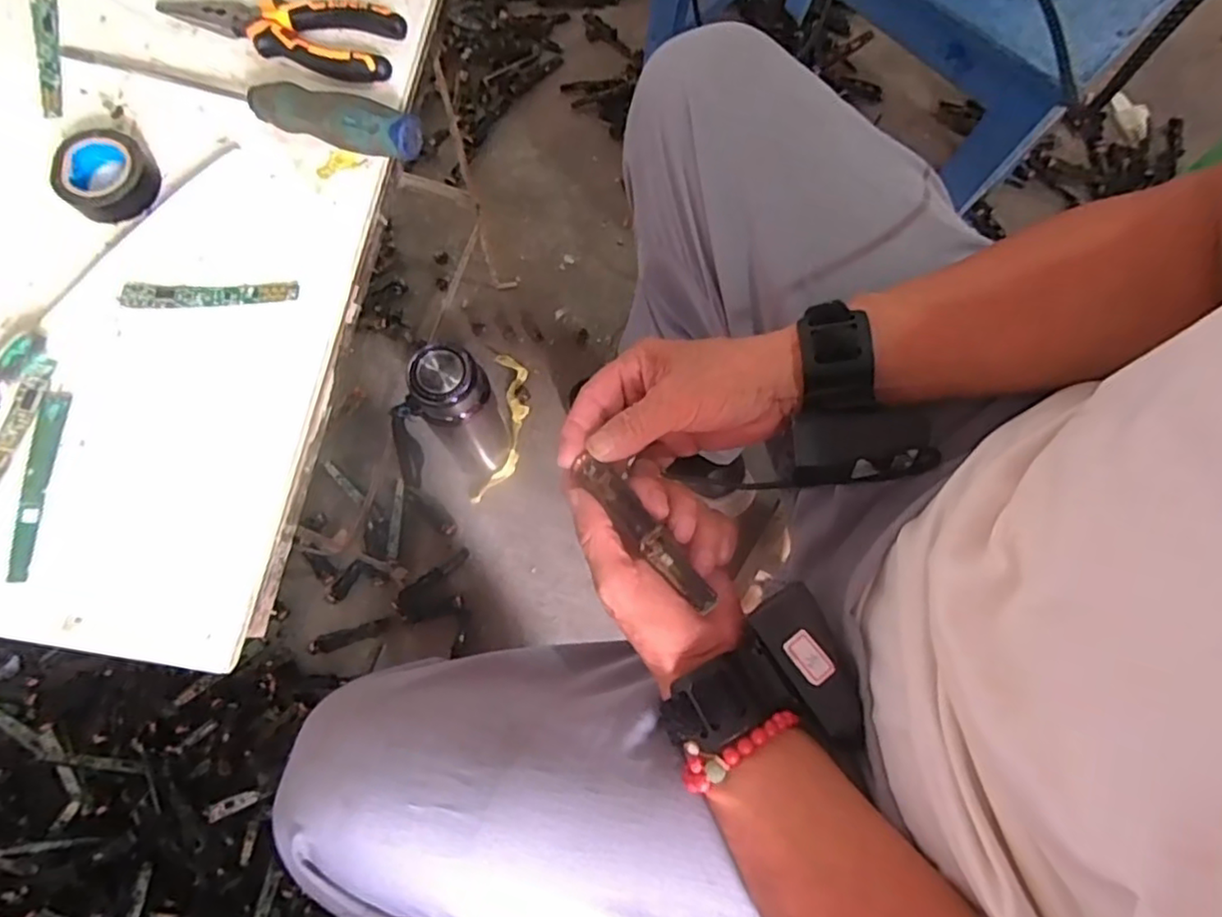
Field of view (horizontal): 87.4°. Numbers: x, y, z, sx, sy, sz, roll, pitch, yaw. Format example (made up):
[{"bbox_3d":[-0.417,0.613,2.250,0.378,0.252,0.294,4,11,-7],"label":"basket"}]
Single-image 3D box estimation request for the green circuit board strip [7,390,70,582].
[{"bbox_3d":[-0.301,0.012,0.333,0.013,0.004,0.102,-3,74,-2],"label":"green circuit board strip"}]

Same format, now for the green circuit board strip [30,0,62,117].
[{"bbox_3d":[-0.361,-0.260,0.411,0.015,0.006,0.099,-17,75,-6],"label":"green circuit board strip"}]

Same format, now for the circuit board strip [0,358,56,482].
[{"bbox_3d":[-0.322,-0.007,0.340,0.012,0.005,0.098,9,74,2],"label":"circuit board strip"}]

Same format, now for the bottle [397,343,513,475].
[{"bbox_3d":[-0.166,-0.047,0.710,0.086,0.228,0.071,-18,75,-6],"label":"bottle"}]

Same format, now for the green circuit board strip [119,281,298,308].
[{"bbox_3d":[-0.230,-0.095,0.367,0.095,0.005,0.015,-2,74,-2],"label":"green circuit board strip"}]

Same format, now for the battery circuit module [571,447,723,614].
[{"bbox_3d":[0.018,0.038,0.342,0.020,0.013,0.099,-37,68,-11],"label":"battery circuit module"}]

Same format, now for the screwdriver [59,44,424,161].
[{"bbox_3d":[-0.225,-0.226,0.389,0.241,0.028,0.028,22,74,5],"label":"screwdriver"}]

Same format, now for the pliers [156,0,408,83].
[{"bbox_3d":[-0.212,-0.277,0.409,0.153,0.013,0.051,12,74,2],"label":"pliers"}]

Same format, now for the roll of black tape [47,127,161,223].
[{"bbox_3d":[-0.296,-0.167,0.375,0.051,0.018,0.050,0,74,-1],"label":"roll of black tape"}]

